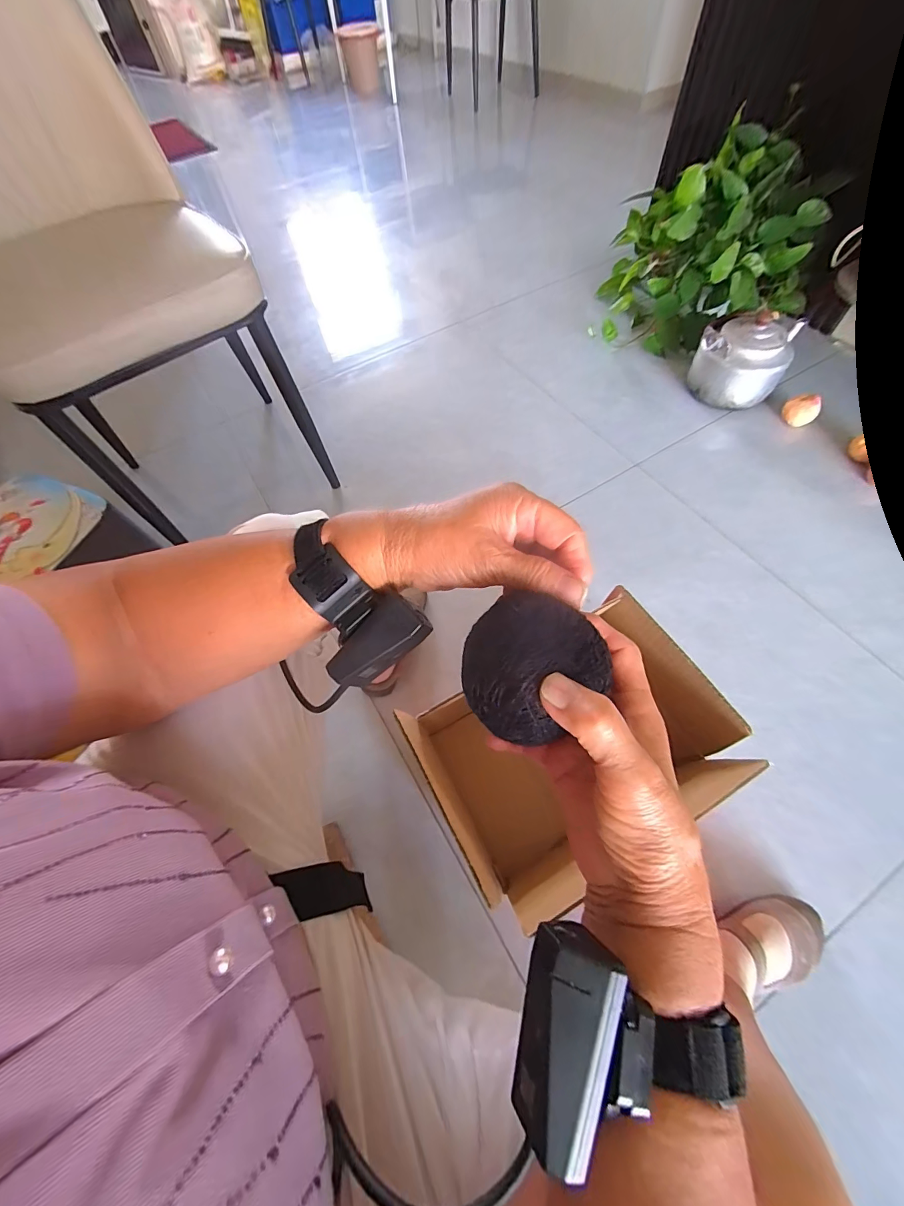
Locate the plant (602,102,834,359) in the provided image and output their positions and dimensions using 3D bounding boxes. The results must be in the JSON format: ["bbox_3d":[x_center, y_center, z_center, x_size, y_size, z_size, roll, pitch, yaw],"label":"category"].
[{"bbox_3d":[0.705,-0.979,1.136,0.492,0.359,0.488,16,64,13],"label":"plant"}]

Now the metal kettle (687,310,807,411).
[{"bbox_3d":[0.725,-0.615,1.043,0.199,0.185,0.193,30,68,20],"label":"metal kettle"}]

